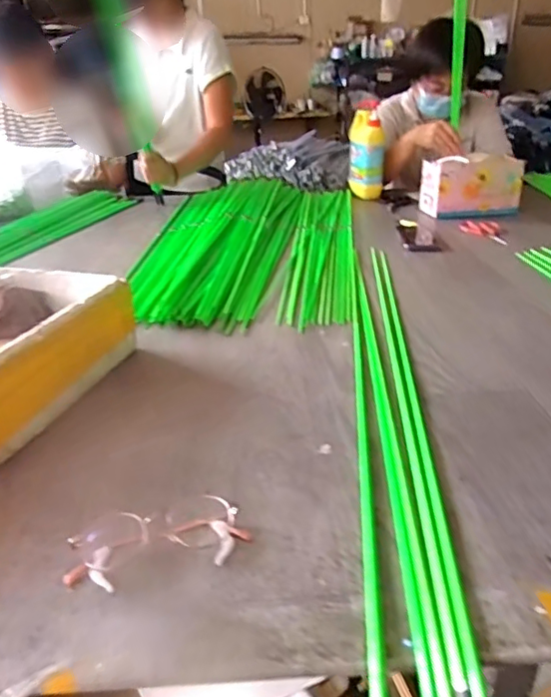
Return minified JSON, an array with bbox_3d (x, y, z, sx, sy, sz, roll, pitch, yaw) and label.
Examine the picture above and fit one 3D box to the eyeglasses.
[{"bbox_3d":[-0.091,0.147,0.438,0.137,0.025,0.060,-7,26,-14],"label":"eyeglasses"}]

